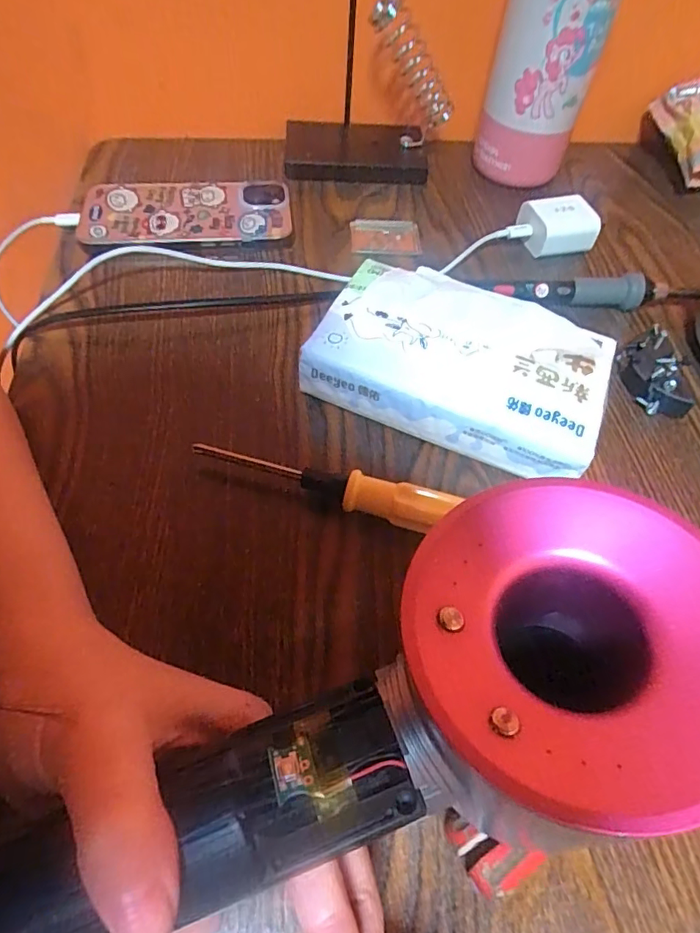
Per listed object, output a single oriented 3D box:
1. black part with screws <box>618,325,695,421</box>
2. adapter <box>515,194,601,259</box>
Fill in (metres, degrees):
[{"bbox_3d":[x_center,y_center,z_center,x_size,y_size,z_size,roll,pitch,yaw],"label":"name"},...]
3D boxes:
[{"bbox_3d":[0.175,-0.052,0.302,0.030,0.025,0.050,-13,59,-10],"label":"black part with screws"},{"bbox_3d":[0.149,-0.172,0.378,0.050,0.034,0.033,-9,58,-7],"label":"adapter"}]

